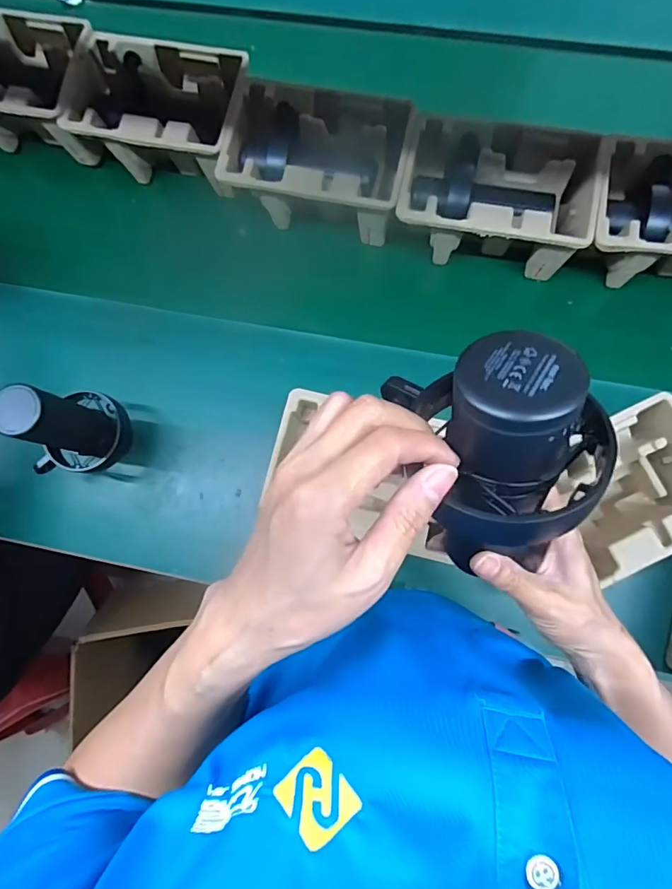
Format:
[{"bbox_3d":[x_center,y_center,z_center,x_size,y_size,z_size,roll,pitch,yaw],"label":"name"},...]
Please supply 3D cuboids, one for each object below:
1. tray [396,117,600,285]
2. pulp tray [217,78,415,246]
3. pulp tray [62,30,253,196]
[{"bbox_3d":[0.196,-0.309,0.602,0.231,0.097,0.153,12,82,5],"label":"tray"},{"bbox_3d":[-0.020,-0.369,0.623,0.219,0.094,0.155,9,82,5],"label":"pulp tray"},{"bbox_3d":[-0.231,-0.446,0.659,0.233,0.113,0.146,14,82,5],"label":"pulp tray"}]

